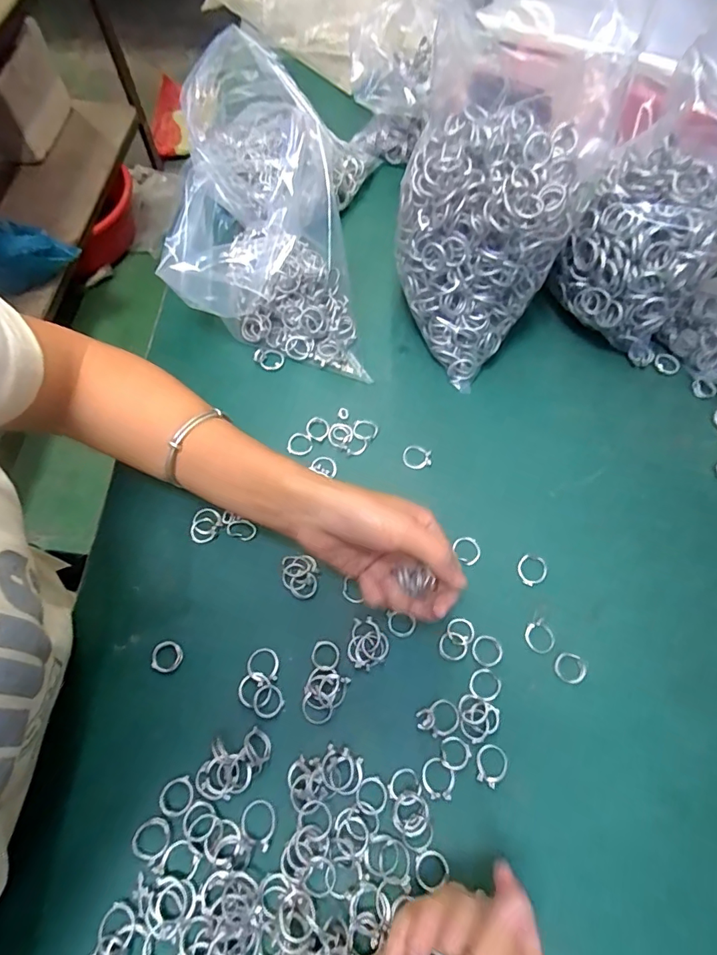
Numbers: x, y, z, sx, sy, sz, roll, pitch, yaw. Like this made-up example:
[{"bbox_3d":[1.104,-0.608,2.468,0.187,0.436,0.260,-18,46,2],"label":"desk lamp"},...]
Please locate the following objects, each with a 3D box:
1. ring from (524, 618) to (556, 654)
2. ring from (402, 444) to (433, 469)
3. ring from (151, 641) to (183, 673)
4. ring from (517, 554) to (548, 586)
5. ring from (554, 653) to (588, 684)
[{"bbox_3d":[0.134,0.118,0.351,0.022,0.004,0.023,1,65,-2],"label":"ring"},{"bbox_3d":[0.051,-0.018,0.413,0.026,0.004,0.021,23,66,8],"label":"ring"},{"bbox_3d":[-0.133,0.125,0.332,0.022,0.005,0.020,1,65,-2],"label":"ring"},{"bbox_3d":[0.136,0.071,0.373,0.023,0.004,0.022,1,65,-2],"label":"ring"},{"bbox_3d":[0.153,0.136,0.342,0.022,0.004,0.021,1,65,-2],"label":"ring"}]

